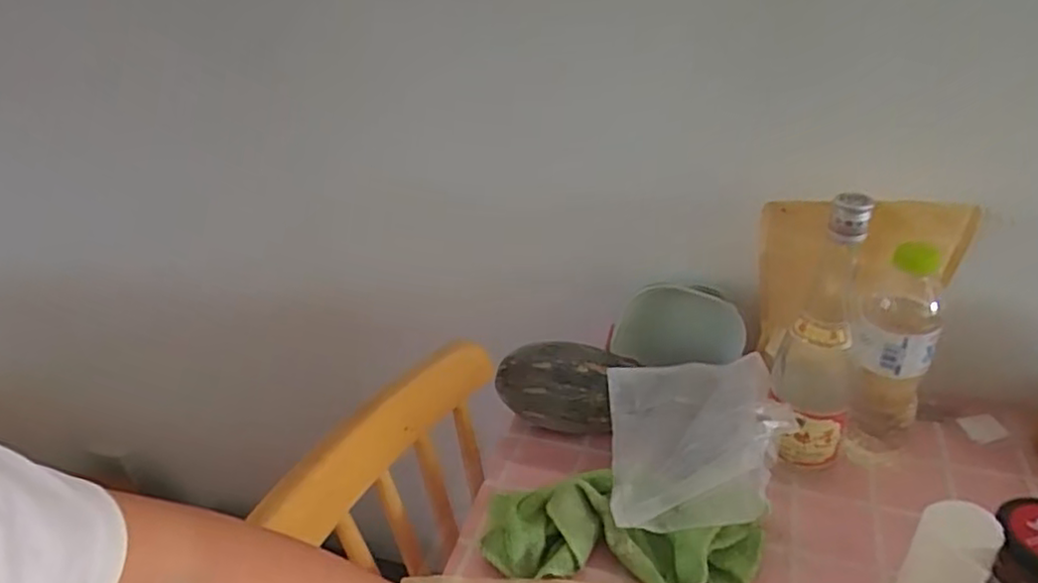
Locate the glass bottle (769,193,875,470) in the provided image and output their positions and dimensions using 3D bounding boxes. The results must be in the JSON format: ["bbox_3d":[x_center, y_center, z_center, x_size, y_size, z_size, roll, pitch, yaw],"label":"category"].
[{"bbox_3d":[0.264,0.037,0.600,0.068,0.250,0.088,7,34,19],"label":"glass bottle"}]

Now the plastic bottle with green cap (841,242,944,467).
[{"bbox_3d":[0.332,0.072,0.603,0.069,0.226,0.062,6,32,20],"label":"plastic bottle with green cap"}]

